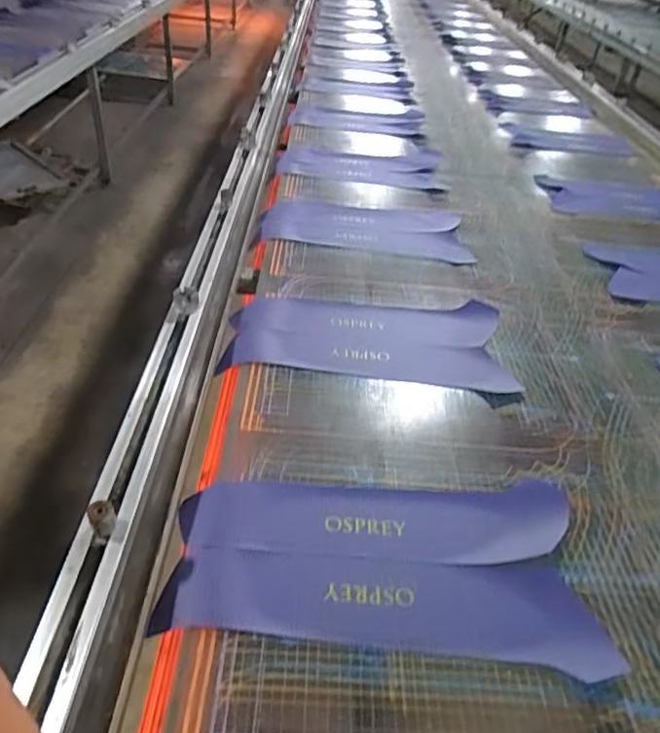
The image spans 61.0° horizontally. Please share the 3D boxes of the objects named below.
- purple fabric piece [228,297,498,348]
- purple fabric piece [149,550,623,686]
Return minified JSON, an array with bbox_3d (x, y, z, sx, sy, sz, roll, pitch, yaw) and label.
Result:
[{"bbox_3d":[0.065,-0.077,0.946,0.440,0.016,0.119,4,40,-4],"label":"purple fabric piece"},{"bbox_3d":[0.052,0.238,0.568,0.435,0.012,0.104,6,40,1],"label":"purple fabric piece"}]

